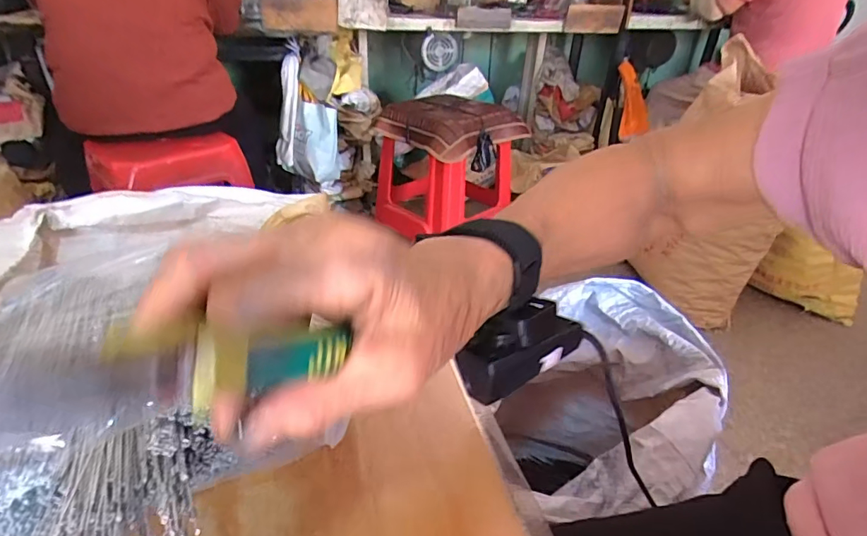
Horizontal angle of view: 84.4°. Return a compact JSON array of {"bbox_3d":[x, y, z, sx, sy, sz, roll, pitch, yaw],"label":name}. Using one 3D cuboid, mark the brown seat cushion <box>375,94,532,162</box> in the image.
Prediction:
[{"bbox_3d":[0.047,-0.481,1.564,0.392,0.083,0.412,-21,40,-33],"label":"brown seat cushion"}]

